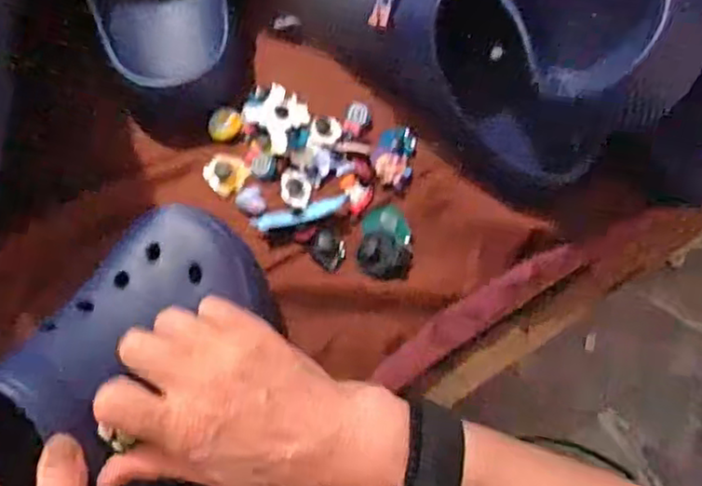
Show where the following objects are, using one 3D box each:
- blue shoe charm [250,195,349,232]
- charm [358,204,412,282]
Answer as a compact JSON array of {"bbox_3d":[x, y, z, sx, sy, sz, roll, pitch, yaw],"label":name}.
[{"bbox_3d":[-0.033,-0.020,0.444,0.066,0.009,0.013,-15,71,-8],"label":"blue shoe charm"},{"bbox_3d":[0.023,-0.001,0.444,0.034,0.007,0.050,1,69,-2],"label":"charm"}]

